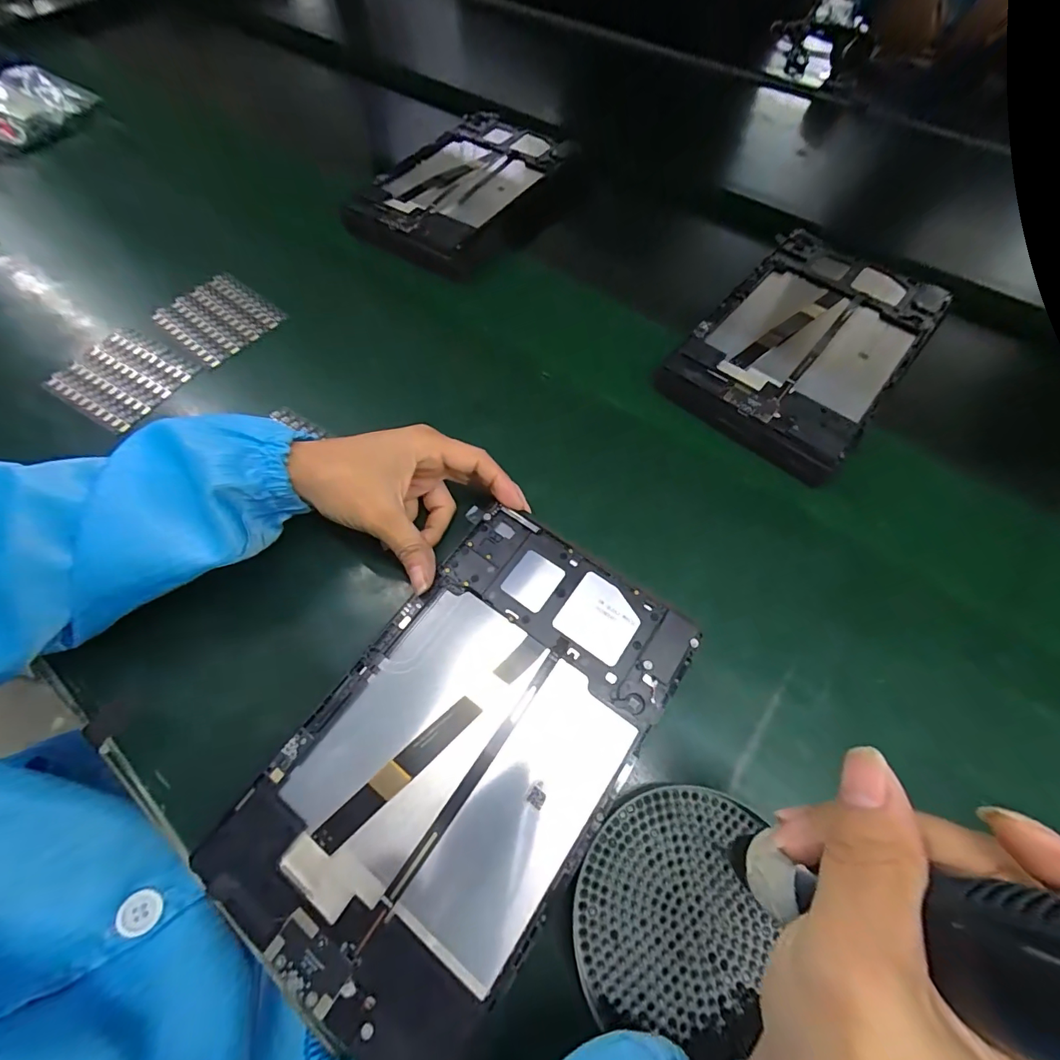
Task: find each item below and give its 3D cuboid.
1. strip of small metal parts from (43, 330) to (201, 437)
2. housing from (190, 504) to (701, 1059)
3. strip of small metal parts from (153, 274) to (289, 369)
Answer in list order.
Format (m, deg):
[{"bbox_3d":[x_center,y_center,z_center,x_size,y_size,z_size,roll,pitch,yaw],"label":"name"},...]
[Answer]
[{"bbox_3d":[-0.344,-0.129,0.386,0.094,0.010,0.080,29,66,13],"label":"strip of small metal parts"},{"bbox_3d":[-0.031,0.107,0.238,0.147,0.017,0.237,32,65,16],"label":"housing"},{"bbox_3d":[-0.285,-0.196,0.419,0.099,0.009,0.080,37,68,17],"label":"strip of small metal parts"}]

